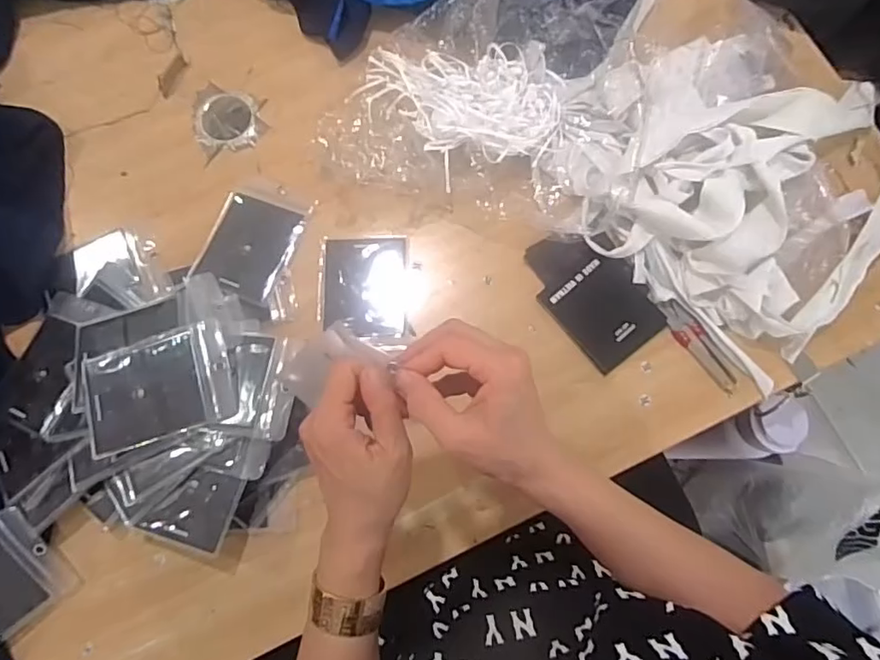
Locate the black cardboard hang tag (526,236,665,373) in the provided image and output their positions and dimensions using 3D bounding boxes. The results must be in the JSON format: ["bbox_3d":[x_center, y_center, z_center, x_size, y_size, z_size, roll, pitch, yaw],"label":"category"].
[{"bbox_3d":[0.149,-0.038,0.561,0.091,0.010,0.140,-37,80,-7],"label":"black cardboard hang tag"}]

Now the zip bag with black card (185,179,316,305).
[{"bbox_3d":[-0.191,-0.093,0.582,0.089,0.010,0.124,20,74,6],"label":"zip bag with black card"}]

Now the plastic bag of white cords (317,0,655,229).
[{"bbox_3d":[0.047,-0.234,0.550,0.290,0.102,0.227,9,79,2],"label":"plastic bag of white cords"}]

